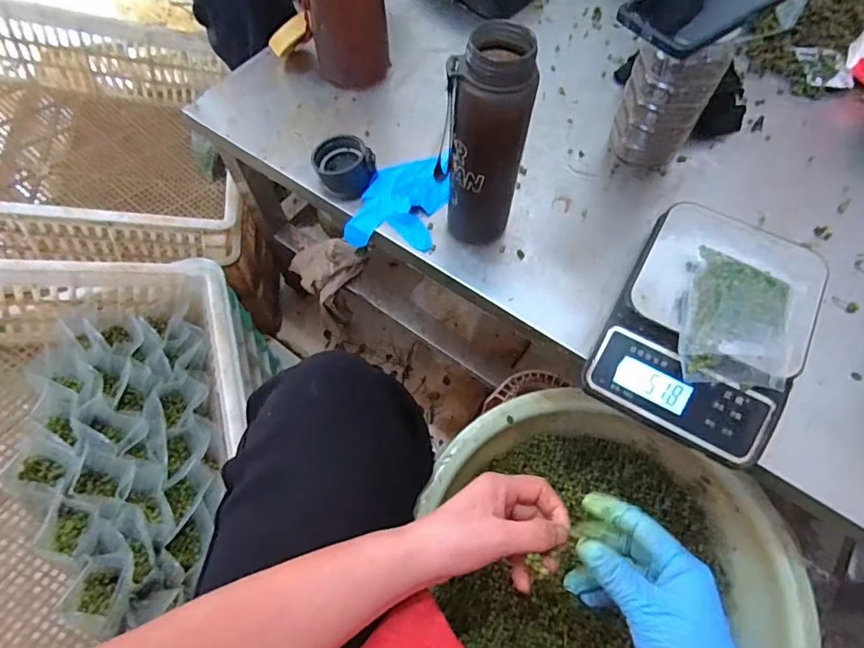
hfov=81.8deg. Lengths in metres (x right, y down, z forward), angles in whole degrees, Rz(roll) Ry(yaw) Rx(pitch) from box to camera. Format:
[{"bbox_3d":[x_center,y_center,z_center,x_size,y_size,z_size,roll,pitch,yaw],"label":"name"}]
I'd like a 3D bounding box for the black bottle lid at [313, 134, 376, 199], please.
[{"bbox_3d":[-0.096,-0.171,0.546,0.057,0.046,0.057,0,63,0],"label":"black bottle lid"}]

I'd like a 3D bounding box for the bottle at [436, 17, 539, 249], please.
[{"bbox_3d":[0.046,-0.150,0.442,0.059,0.205,0.058,0,63,0],"label":"bottle"}]

